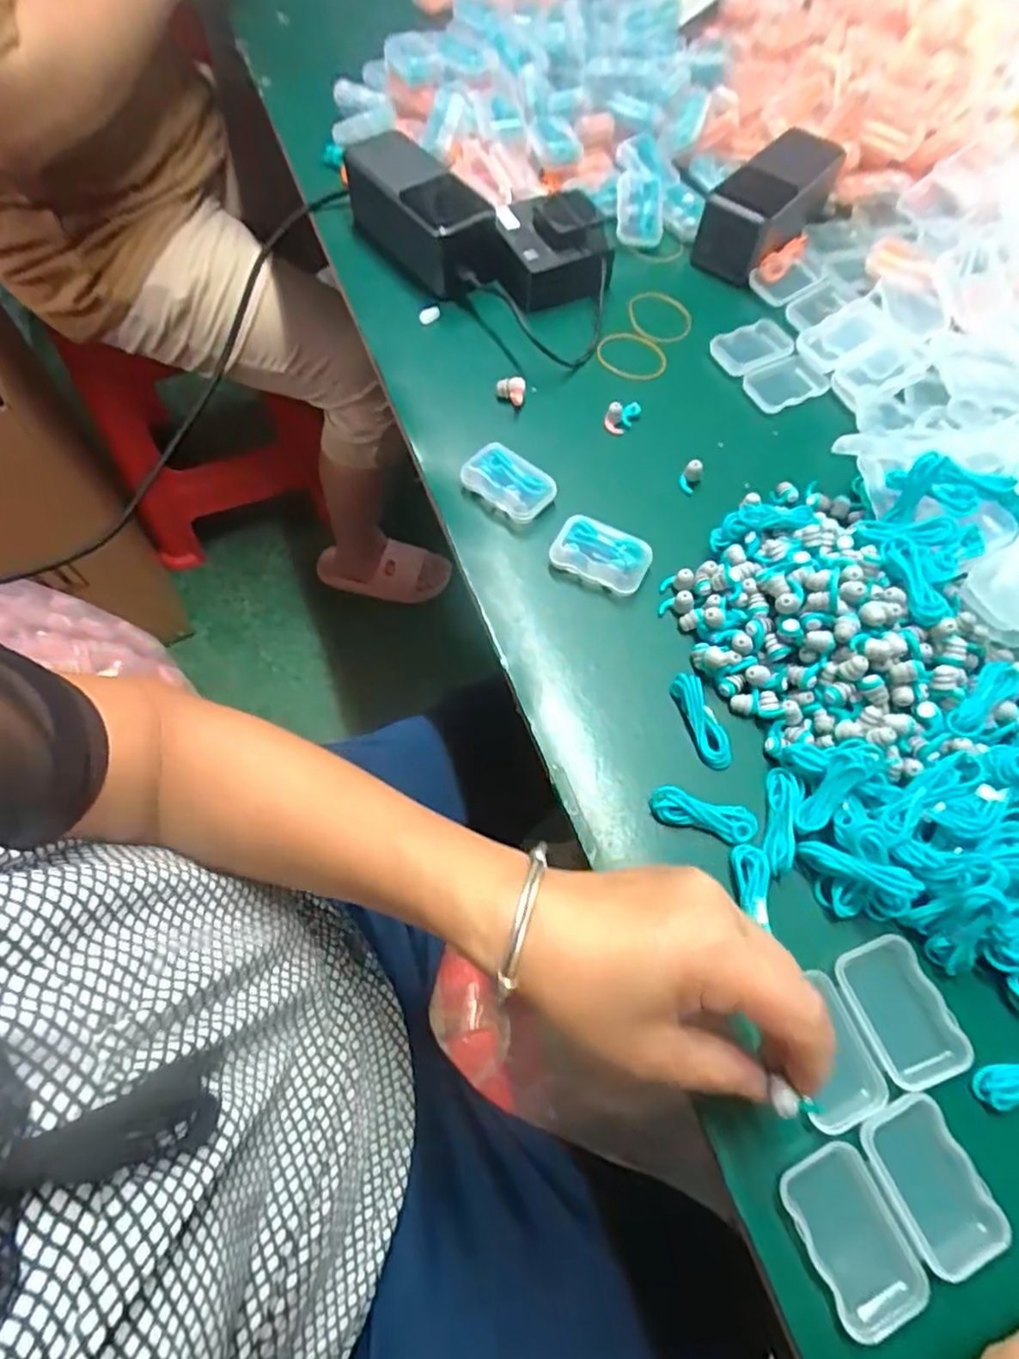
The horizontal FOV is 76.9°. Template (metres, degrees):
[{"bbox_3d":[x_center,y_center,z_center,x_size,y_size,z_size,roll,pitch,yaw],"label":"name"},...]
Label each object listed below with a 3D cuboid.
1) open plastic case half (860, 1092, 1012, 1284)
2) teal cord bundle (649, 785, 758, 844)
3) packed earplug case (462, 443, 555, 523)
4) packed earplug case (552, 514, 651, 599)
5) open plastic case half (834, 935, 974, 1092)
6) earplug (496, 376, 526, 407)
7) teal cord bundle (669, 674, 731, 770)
[{"bbox_3d":[0.166,0.200,0.254,0.036,0.009,0.055,-21,68,-11],"label":"open plastic case half"},{"bbox_3d":[0.095,0.066,0.313,0.051,0.013,0.016,17,66,6],"label":"teal cord bundle"},{"bbox_3d":[-0.001,-0.119,0.395,0.053,0.021,0.032,41,70,16],"label":"packed earplug case"},{"bbox_3d":[0.053,-0.071,0.373,0.054,0.023,0.034,27,67,10],"label":"packed earplug case"},{"bbox_3d":[0.168,0.145,0.280,0.036,0.013,0.054,-19,67,-10],"label":"open plastic case half"},{"bbox_3d":[0.000,-0.191,0.424,0.019,0.015,0.011,11,65,3],"label":"earplug"},{"bbox_3d":[0.100,0.021,0.333,0.013,0.016,0.050,-15,67,-9],"label":"teal cord bundle"}]

